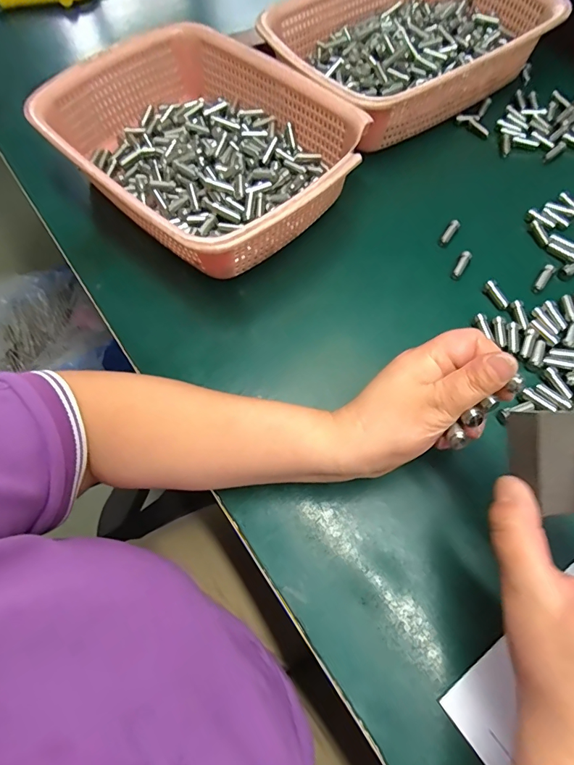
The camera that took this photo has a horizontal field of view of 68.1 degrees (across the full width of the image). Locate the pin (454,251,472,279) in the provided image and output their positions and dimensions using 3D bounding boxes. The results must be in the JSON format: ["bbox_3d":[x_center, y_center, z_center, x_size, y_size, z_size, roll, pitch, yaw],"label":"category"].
[{"bbox_3d":[0.159,-0.108,0.385,0.009,0.007,0.030,26,69,15],"label":"pin"}]

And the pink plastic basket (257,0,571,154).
[{"bbox_3d":[0.131,-0.380,0.479,0.291,0.068,0.212,-33,67,-12],"label":"pink plastic basket"}]

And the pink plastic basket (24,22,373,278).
[{"bbox_3d":[-0.081,-0.226,0.414,0.284,0.075,0.215,40,73,20],"label":"pink plastic basket"}]

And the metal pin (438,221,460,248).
[{"bbox_3d":[0.153,-0.141,0.399,0.009,0.009,0.027,33,70,18],"label":"metal pin"}]

